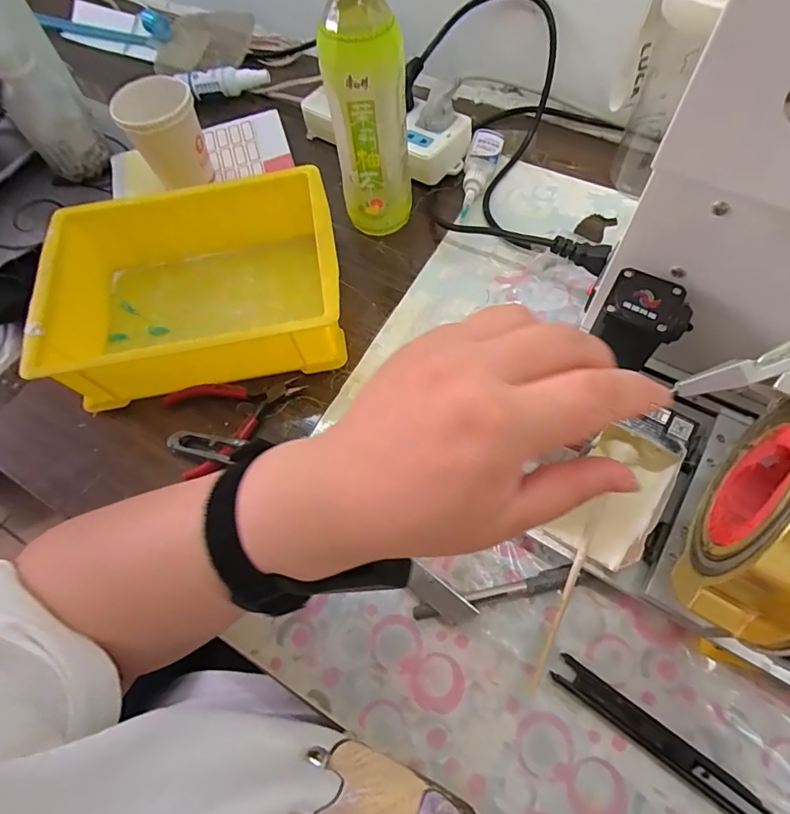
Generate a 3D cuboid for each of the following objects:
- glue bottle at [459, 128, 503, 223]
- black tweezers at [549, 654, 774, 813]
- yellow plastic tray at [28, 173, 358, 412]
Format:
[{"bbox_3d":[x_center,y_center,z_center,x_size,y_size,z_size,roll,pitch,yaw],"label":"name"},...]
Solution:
[{"bbox_3d":[0.085,-0.241,0.493,0.031,0.022,0.113,16,67,11],"label":"glue bottle"},{"bbox_3d":[0.170,0.207,0.283,0.155,0.011,0.019,33,71,17],"label":"black tweezers"},{"bbox_3d":[-0.173,-0.106,0.421,0.250,0.072,0.185,-11,65,-1],"label":"yellow plastic tray"}]

